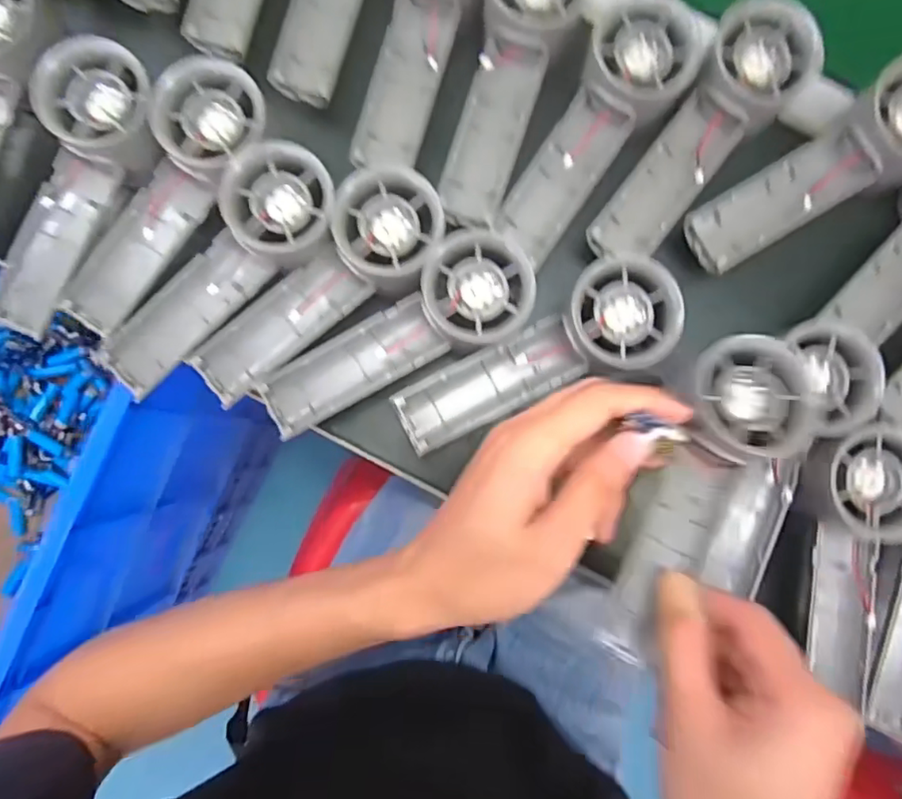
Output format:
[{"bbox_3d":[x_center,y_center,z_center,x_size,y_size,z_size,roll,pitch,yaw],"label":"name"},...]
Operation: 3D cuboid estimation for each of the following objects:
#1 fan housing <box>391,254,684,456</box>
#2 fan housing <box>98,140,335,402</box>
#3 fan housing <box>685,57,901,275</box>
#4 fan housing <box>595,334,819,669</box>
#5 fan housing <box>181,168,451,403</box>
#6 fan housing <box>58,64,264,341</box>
[{"bbox_3d":[0.047,-0.021,0.324,0.161,0.036,0.055,-28,88,9],"label":"fan housing"},{"bbox_3d":[-0.126,-0.069,0.319,0.156,0.030,0.055,-44,89,9],"label":"fan housing"},{"bbox_3d":[0.213,-0.129,0.337,0.161,0.034,0.058,-31,88,10],"label":"fan housing"},{"bbox_3d":[0.115,0.046,0.274,0.051,0.022,0.159,29,89,0],"label":"fan housing"},{"bbox_3d":[-0.071,-0.059,0.323,0.157,0.033,0.055,-38,88,9],"label":"fan housing"},{"bbox_3d":[-0.156,-0.107,0.323,0.050,0.032,0.156,34,98,1],"label":"fan housing"}]

